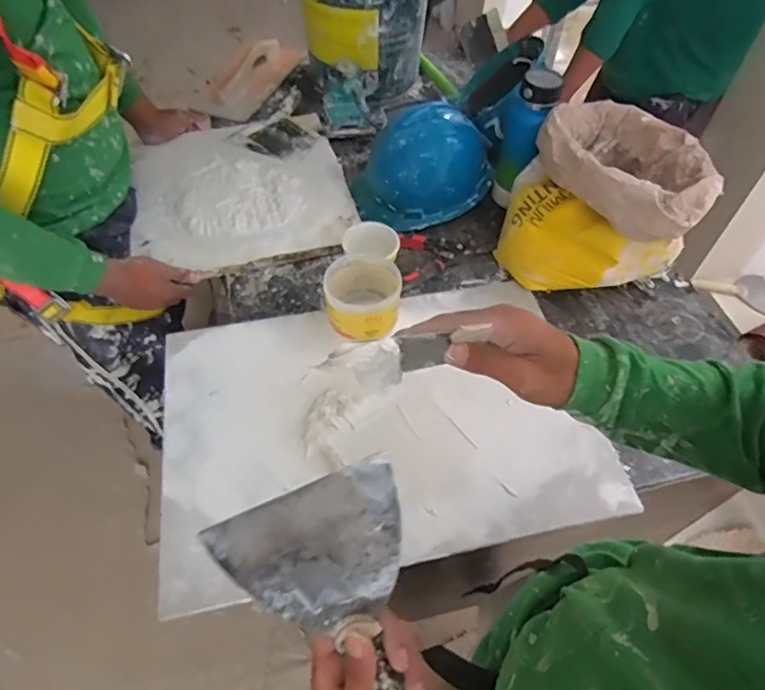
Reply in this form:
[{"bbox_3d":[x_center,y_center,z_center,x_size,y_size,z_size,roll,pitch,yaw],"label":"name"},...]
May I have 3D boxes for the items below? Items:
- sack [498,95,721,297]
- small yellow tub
[{"bbox_3d":[0.362,-0.234,0.884,0.266,0.216,0.263,20,55,14],"label":"sack"},{"bbox_3d":[-0.029,-0.074,0.824,0.110,0.077,0.115,1,53,-1],"label":"small yellow tub"}]

